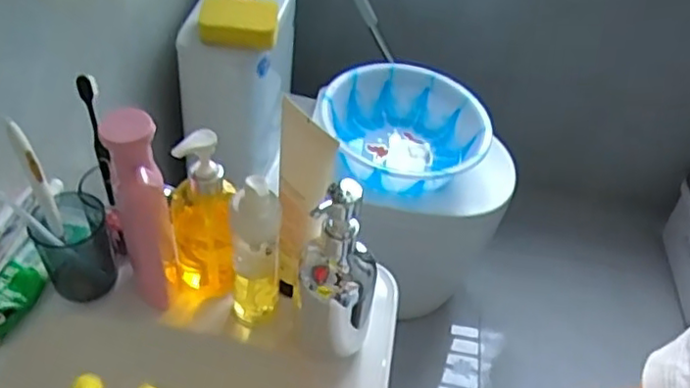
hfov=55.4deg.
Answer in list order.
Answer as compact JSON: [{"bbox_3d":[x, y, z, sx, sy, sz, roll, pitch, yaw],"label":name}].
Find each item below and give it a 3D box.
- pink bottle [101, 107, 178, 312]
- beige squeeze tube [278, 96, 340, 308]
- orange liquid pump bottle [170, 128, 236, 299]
[{"bbox_3d":[-0.187,0.021,0.610,0.047,0.209,0.044,-4,44,-12],"label":"pink bottle"},{"bbox_3d":[-0.043,0.021,0.625,0.060,0.222,0.032,32,48,24],"label":"beige squeeze tube"},{"bbox_3d":[-0.139,0.028,0.649,0.068,0.196,0.083,-4,44,-12],"label":"orange liquid pump bottle"}]

